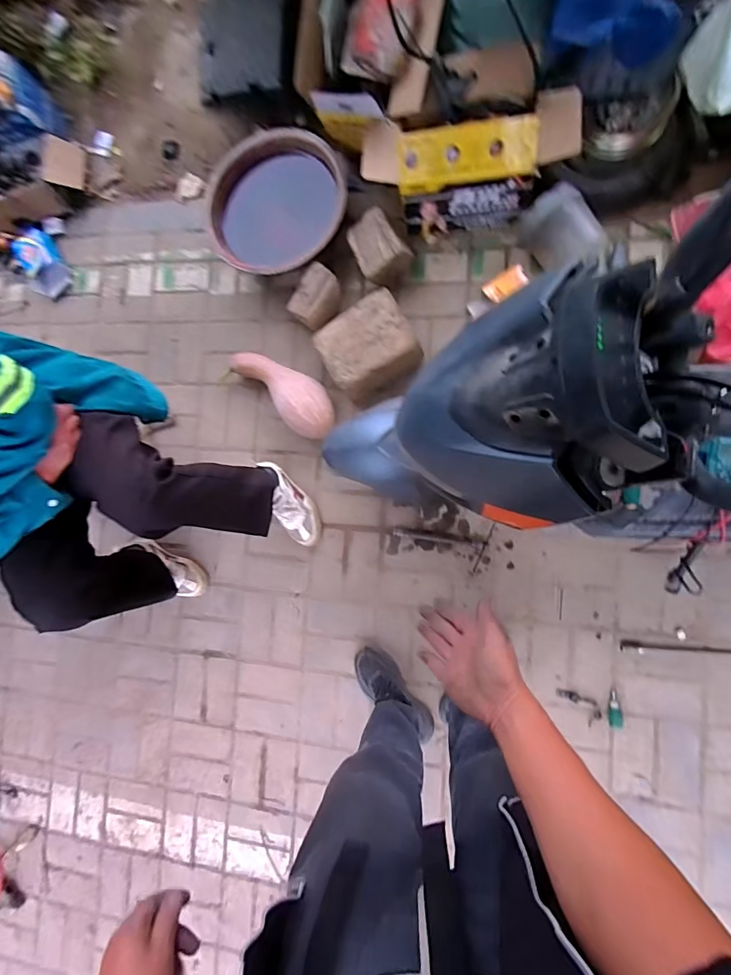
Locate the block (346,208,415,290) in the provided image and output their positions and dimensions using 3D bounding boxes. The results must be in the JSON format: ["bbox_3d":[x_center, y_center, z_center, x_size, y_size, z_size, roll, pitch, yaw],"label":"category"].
[{"bbox_3d":[0.040,-0.671,1.242,0.152,0.136,0.171,-24,83,9],"label":"block"}]

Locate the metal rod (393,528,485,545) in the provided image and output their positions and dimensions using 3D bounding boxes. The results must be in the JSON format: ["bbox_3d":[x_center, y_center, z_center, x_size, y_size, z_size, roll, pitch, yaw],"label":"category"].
[{"bbox_3d":[0.198,0.139,1.246,0.242,0.011,0.023,7,89,11],"label":"metal rod"}]

